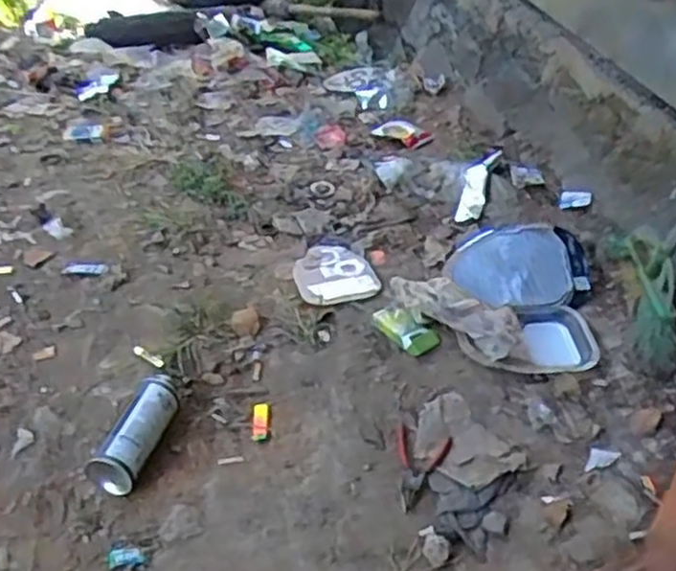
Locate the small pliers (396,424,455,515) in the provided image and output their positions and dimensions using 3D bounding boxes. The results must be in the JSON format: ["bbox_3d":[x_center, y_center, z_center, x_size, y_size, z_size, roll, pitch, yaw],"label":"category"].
[{"bbox_3d":[0.111,0.265,1.095,0.080,0.012,0.141,16,41,11],"label":"small pliers"}]

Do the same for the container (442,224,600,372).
[{"bbox_3d":[0.330,0.007,1.370,0.248,0.066,0.357,3,40,-5],"label":"container"}]

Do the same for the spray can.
[{"bbox_3d":[-0.283,0.197,1.063,0.076,0.064,0.195,13,41,2],"label":"spray can"}]

